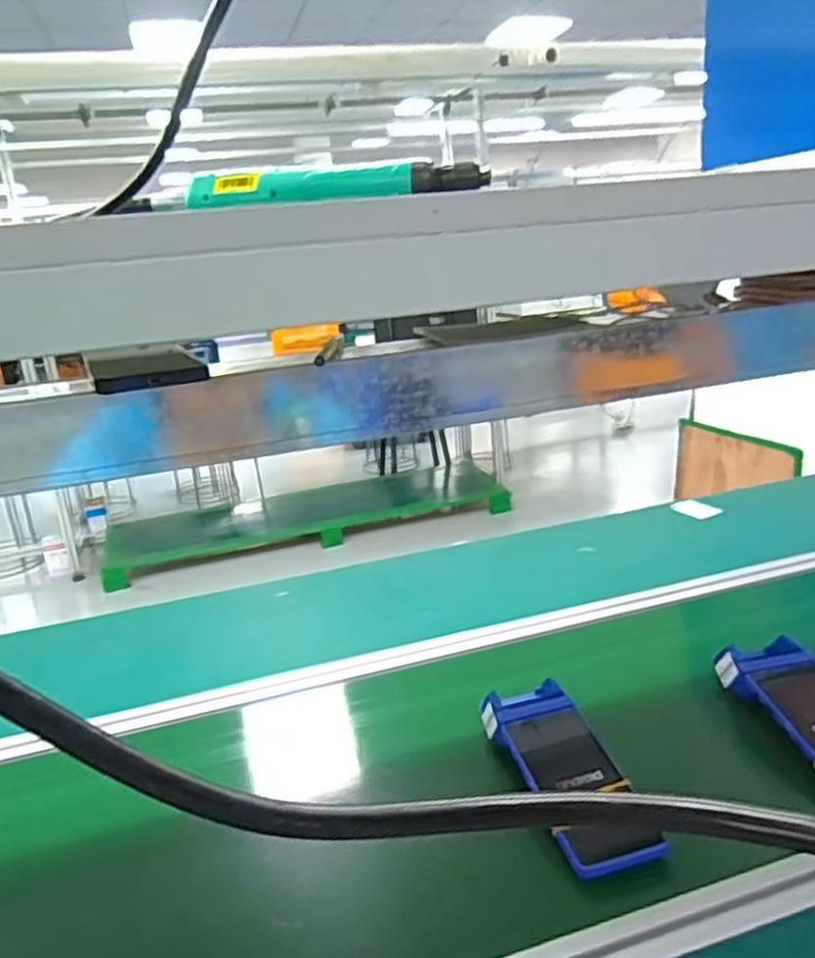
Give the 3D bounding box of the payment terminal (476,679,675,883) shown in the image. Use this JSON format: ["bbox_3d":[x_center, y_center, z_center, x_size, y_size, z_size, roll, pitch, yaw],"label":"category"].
[{"bbox_3d":[0.143,0.259,0.671,0.086,0.046,0.213,-9,17,-15],"label":"payment terminal"}]

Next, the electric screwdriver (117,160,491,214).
[{"bbox_3d":[-0.076,-0.194,0.486,0.253,0.029,0.030,0,17,16],"label":"electric screwdriver"}]

